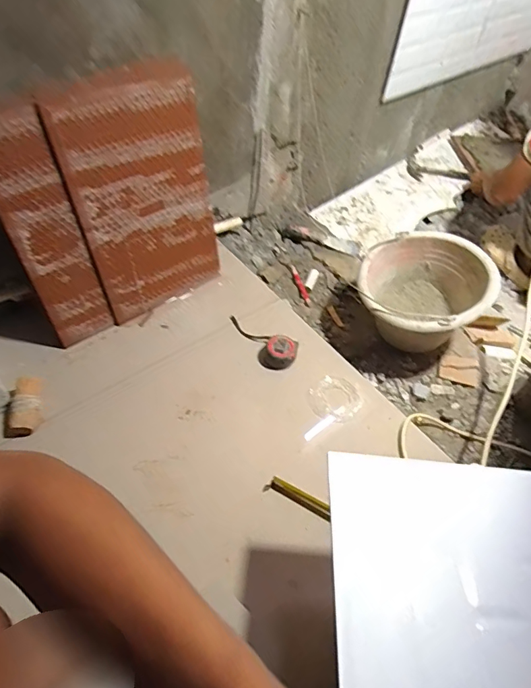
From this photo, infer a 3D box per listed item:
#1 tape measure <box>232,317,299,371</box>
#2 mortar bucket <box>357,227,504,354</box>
[{"bbox_3d":[-0.013,-0.008,0.867,0.155,0.033,0.067,29,56,17],"label":"tape measure"},{"bbox_3d":[0.309,-0.092,0.924,0.237,0.194,0.245,2,52,-3],"label":"mortar bucket"}]

